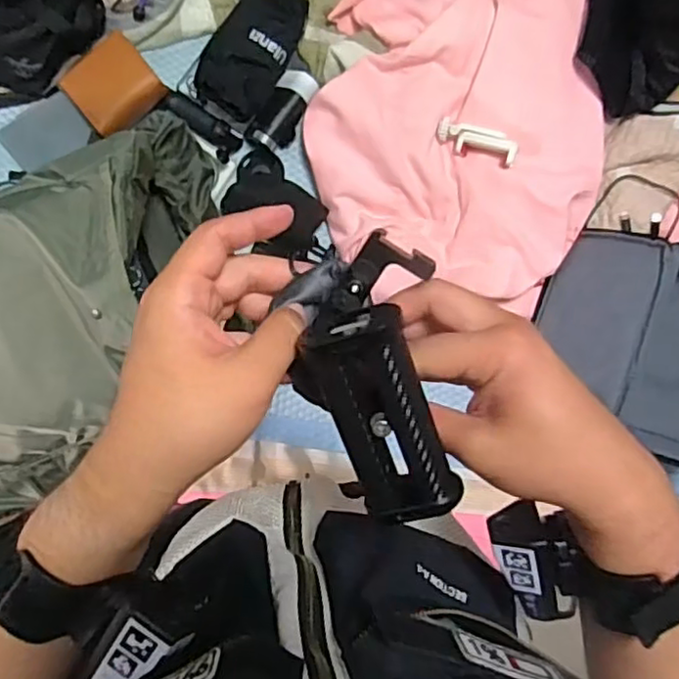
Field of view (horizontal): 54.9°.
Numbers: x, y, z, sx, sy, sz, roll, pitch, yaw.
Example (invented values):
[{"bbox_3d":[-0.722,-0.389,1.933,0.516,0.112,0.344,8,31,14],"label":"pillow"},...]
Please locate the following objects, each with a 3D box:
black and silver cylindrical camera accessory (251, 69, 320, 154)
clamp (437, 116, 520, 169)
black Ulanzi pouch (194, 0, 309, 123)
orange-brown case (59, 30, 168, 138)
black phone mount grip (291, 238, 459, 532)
[{"bbox_3d":[-0.074,-0.294,0.852,0.051,0.055,0.098,32,83,-3],"label":"black and silver cylindrical camera accessory"},{"bbox_3d":[0.172,-0.248,0.819,0.104,0.023,0.034,22,84,14],"label":"clamp"},{"bbox_3d":[-0.114,-0.384,0.855,0.100,0.034,0.173,26,84,-4],"label":"black Ulanzi pouch"},{"bbox_3d":[-0.284,-0.319,0.821,0.102,0.026,0.103,-40,91,-8],"label":"orange-brown case"},{"bbox_3d":[0.022,0.022,0.325,0.074,0.067,0.128,-8,112,3],"label":"black phone mount grip"}]

